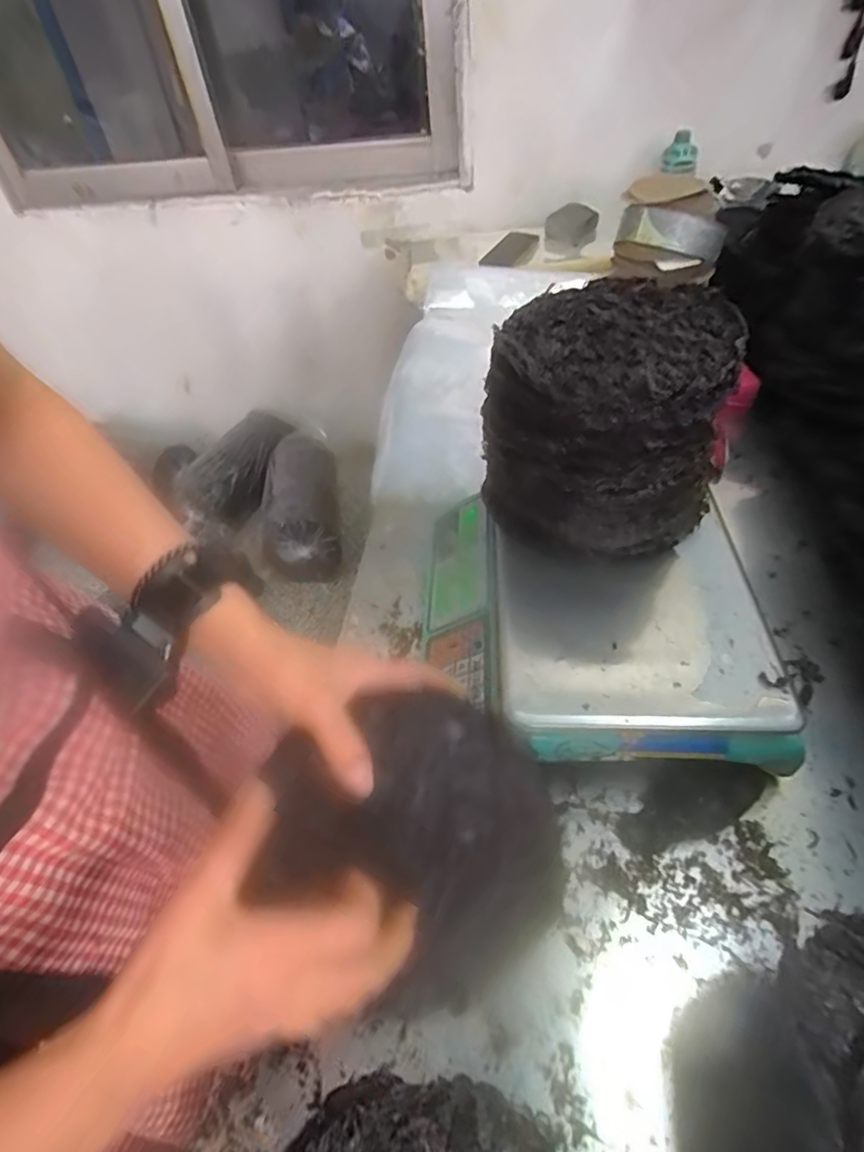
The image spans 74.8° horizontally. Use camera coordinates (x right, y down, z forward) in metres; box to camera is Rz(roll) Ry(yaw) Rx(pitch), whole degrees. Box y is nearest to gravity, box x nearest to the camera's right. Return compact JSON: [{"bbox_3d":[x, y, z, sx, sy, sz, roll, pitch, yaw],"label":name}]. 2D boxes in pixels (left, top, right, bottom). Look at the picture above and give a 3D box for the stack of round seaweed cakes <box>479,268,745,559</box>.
[{"bbox_3d":[0.165,-0.144,0.544,0.209,0.185,0.201,14,51,18],"label":"stack of round seaweed cakes"}]

